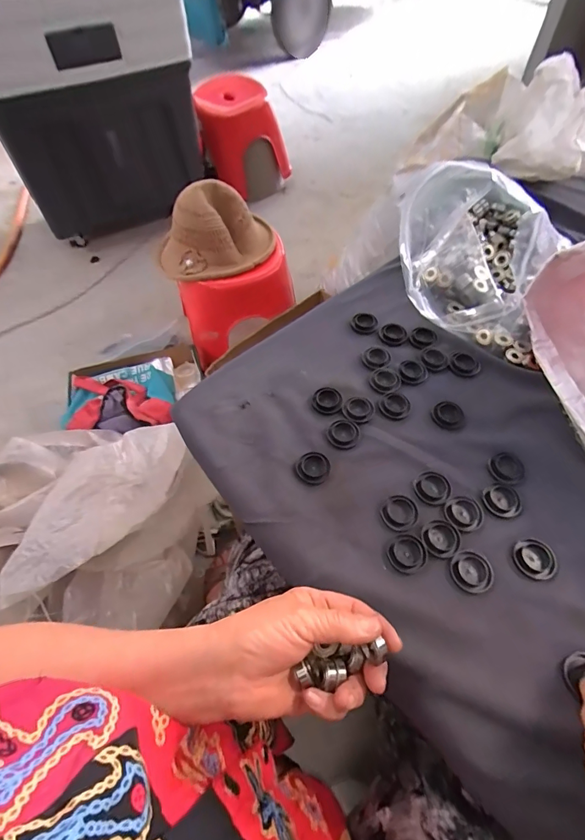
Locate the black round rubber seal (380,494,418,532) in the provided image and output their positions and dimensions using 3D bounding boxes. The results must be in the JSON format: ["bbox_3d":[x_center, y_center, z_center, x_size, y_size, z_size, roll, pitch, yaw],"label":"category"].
[{"bbox_3d":[0.098,0.084,0.375,0.033,0.004,0.031,0,56,0],"label":"black round rubber seal"}]

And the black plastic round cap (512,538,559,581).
[{"bbox_3d":[0.209,0.118,0.351,0.032,0.009,0.033,0,56,0],"label":"black plastic round cap"}]

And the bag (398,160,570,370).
[{"bbox_3d":[0.213,-0.208,0.495,0.172,0.125,0.236,8,57,5],"label":"bag"}]

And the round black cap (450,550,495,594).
[{"bbox_3d":[0.151,0.127,0.346,0.030,0.012,0.033,0,56,0],"label":"round black cap"}]

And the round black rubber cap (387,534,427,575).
[{"bbox_3d":[0.100,0.116,0.357,0.032,0.004,0.031,0,56,0],"label":"round black rubber cap"}]

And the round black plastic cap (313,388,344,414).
[{"bbox_3d":[0.038,-0.022,0.445,0.032,0.004,0.033,0,56,0],"label":"round black plastic cap"}]

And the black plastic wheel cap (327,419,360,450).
[{"bbox_3d":[0.052,0.014,0.422,0.033,0.004,0.035,0,56,0],"label":"black plastic wheel cap"}]

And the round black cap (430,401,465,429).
[{"bbox_3d":[0.166,-0.006,0.435,0.035,0.004,0.031,-27,60,-17],"label":"round black cap"}]

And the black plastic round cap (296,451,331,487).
[{"bbox_3d":[0.021,0.046,0.402,0.031,0.004,0.037,17,58,11],"label":"black plastic round cap"}]

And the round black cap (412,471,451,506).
[{"bbox_3d":[0.133,0.065,0.392,0.034,0.004,0.032,0,56,0],"label":"round black cap"}]

